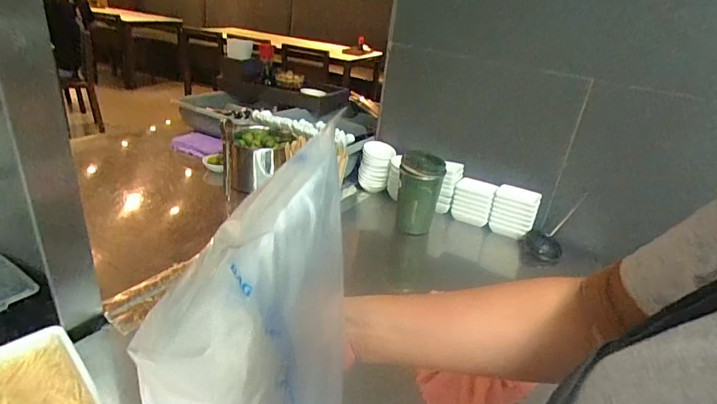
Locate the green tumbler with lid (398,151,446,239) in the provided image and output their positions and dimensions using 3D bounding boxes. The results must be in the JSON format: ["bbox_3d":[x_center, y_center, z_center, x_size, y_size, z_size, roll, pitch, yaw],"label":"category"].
[{"bbox_3d":[0.117,-0.014,0.803,0.077,0.147,0.071,11,26,7],"label":"green tumbler with lid"}]

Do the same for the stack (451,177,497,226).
[{"bbox_3d":[0.239,0.000,0.885,0.078,0.077,0.050,18,27,20],"label":"stack"}]

